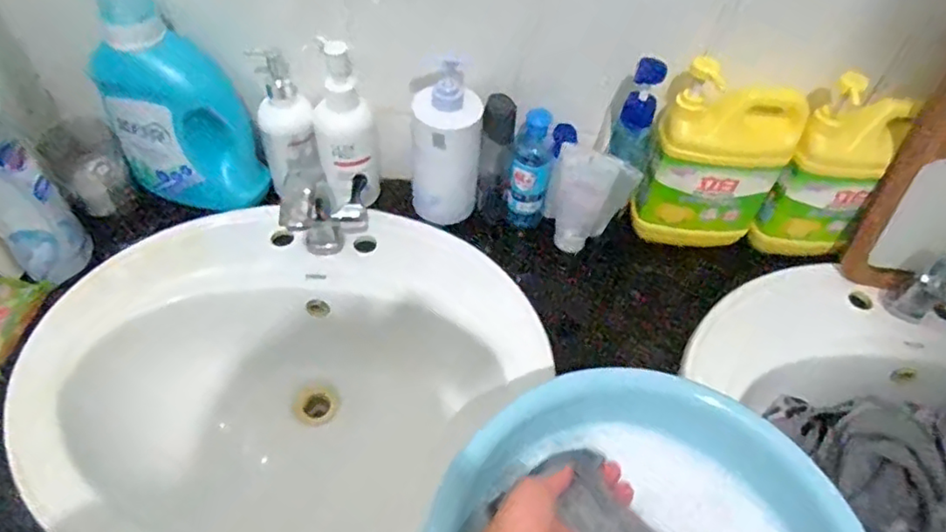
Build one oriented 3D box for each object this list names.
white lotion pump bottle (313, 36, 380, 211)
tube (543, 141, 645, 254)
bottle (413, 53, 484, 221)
[{"bbox_3d":[-0.149,-0.160,0.725,0.071,0.202,0.067,-9,53,-11],"label":"white lotion pump bottle"},{"bbox_3d":[0.135,-0.074,0.731,0.094,0.136,0.031,20,53,11],"label":"tube"},{"bbox_3d":[-0.032,-0.138,0.735,0.080,0.189,0.076,4,51,-1],"label":"bottle"}]

